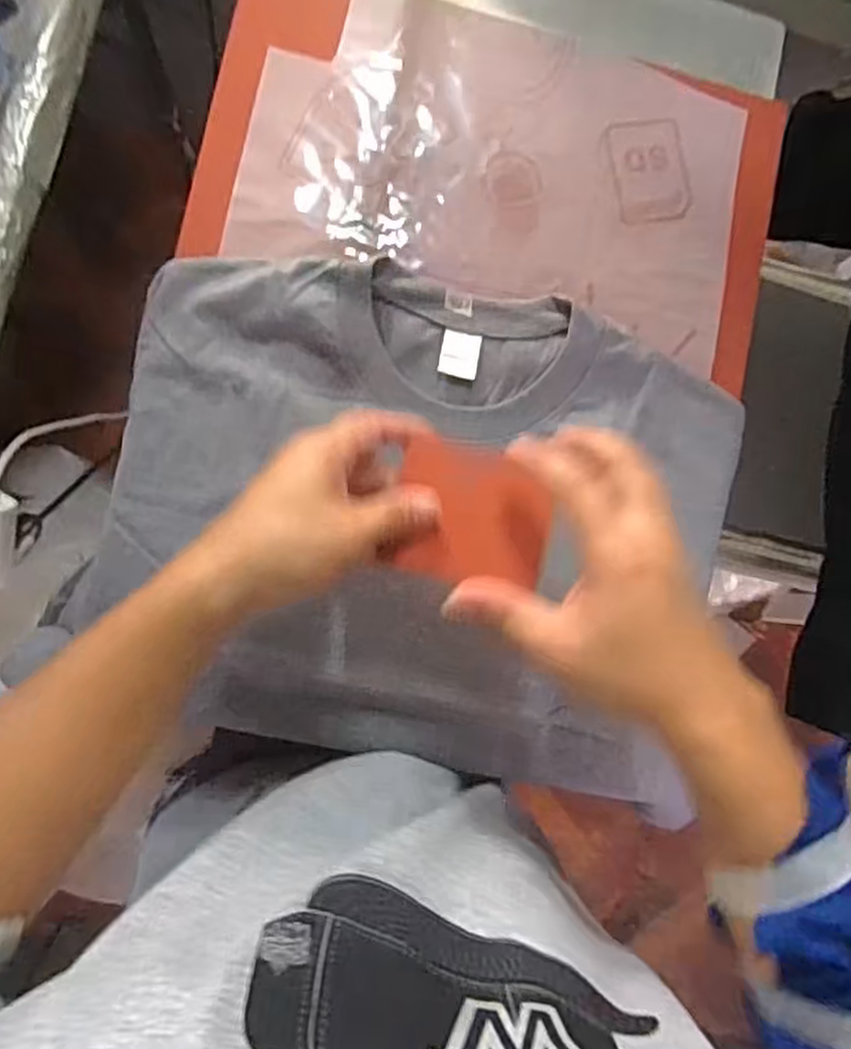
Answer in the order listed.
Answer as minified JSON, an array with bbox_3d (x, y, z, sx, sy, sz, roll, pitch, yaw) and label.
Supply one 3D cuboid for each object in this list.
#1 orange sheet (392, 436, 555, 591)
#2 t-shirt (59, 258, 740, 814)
[{"bbox_3d":[0.026,-0.006,0.396,0.084,0.012,0.076,12,77,9],"label":"orange sheet"},{"bbox_3d":[0.002,-0.005,0.468,0.400,0.015,0.309,13,83,-7],"label":"t-shirt"}]

